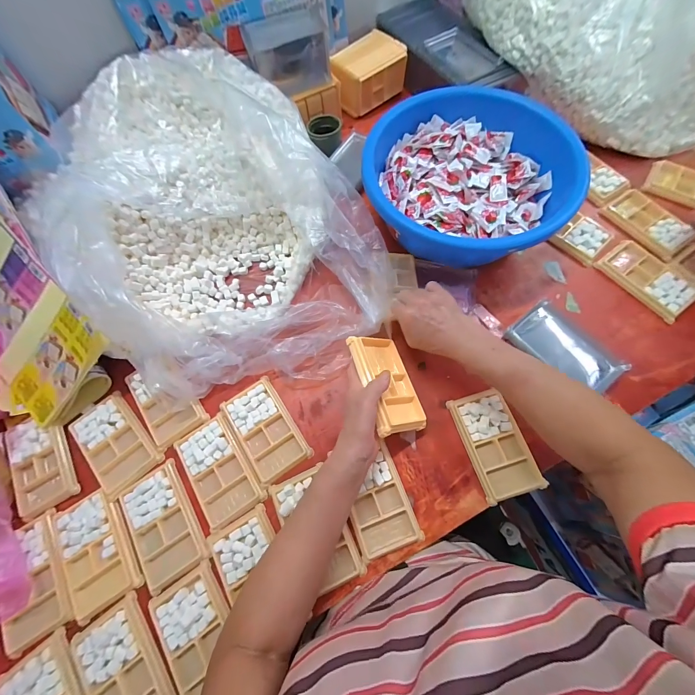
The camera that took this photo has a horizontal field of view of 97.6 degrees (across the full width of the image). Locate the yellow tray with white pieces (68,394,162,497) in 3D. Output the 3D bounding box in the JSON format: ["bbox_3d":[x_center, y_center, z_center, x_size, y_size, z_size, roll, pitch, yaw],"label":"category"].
[{"bbox_3d":[-0.333,0.136,0.436,0.135,0.016,0.078,42,77,16],"label":"yellow tray with white pieces"}]

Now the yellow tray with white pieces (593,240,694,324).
[{"bbox_3d":[0.481,-0.112,0.486,0.081,0.011,0.136,-32,71,-9],"label":"yellow tray with white pieces"}]

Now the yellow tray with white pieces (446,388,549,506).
[{"bbox_3d":[0.201,0.129,0.414,0.079,0.015,0.136,-17,70,-3],"label":"yellow tray with white pieces"}]

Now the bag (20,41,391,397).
[{"bbox_3d":[-0.214,-0.198,0.484,0.397,0.143,0.576,-32,71,-9],"label":"bag"}]

